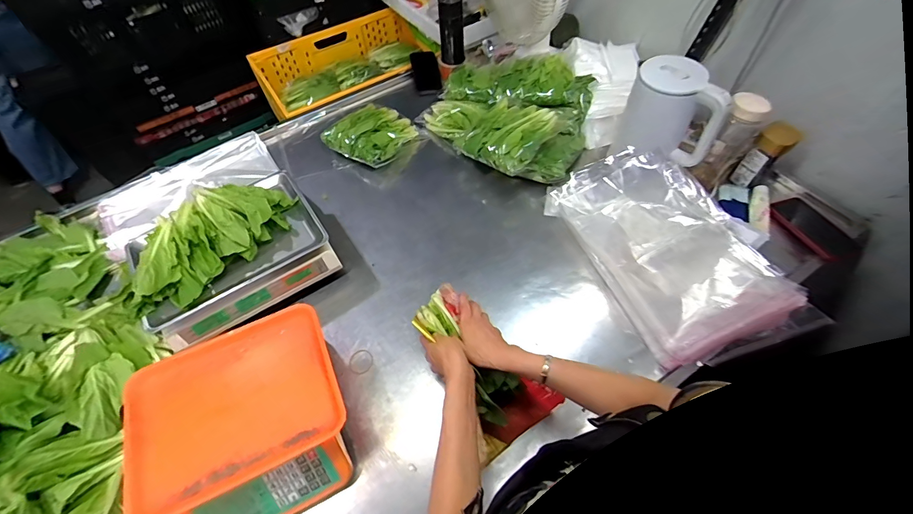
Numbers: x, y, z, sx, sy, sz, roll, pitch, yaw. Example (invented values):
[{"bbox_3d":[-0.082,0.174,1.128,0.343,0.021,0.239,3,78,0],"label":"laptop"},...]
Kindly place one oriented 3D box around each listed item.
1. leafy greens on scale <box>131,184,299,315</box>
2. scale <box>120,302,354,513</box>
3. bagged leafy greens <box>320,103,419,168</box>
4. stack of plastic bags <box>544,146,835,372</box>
[{"bbox_3d":[-0.475,-0.046,0.731,0.180,0.062,0.308,33,65,21],"label":"leafy greens on scale"},{"bbox_3d":[-0.322,0.262,0.618,0.291,0.120,0.277,-22,59,-11],"label":"scale"},{"bbox_3d":[-0.221,-0.334,1.025,0.199,0.058,0.210,33,65,21],"label":"bagged leafy greens"},{"bbox_3d":[0.427,-0.039,0.769,0.324,0.075,0.462,-21,59,-10],"label":"stack of plastic bags"}]

